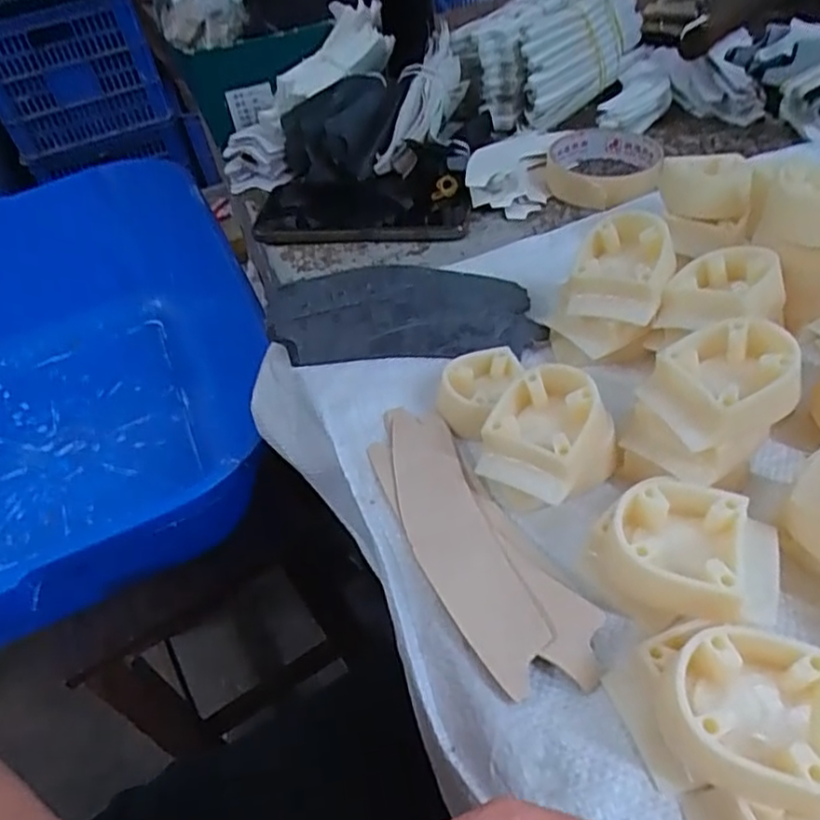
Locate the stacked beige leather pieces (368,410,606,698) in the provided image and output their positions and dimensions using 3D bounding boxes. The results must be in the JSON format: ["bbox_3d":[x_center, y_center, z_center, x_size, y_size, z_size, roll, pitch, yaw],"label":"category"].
[{"bbox_3d":[0.023,0.054,0.309,0.047,0.011,0.162,-23,46,-16],"label":"stacked beige leather pieces"}]

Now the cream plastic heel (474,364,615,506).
[{"bbox_3d":[0.065,0.014,0.317,0.051,0.044,0.055,-6,45,6],"label":"cream plastic heel"}]

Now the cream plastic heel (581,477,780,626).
[{"bbox_3d":[0.107,0.059,0.270,0.070,0.039,0.050,14,49,23],"label":"cream plastic heel"}]

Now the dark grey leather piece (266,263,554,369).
[{"bbox_3d":[-0.007,-0.062,0.421,0.163,0.024,0.072,-5,45,6],"label":"dark grey leather piece"}]

